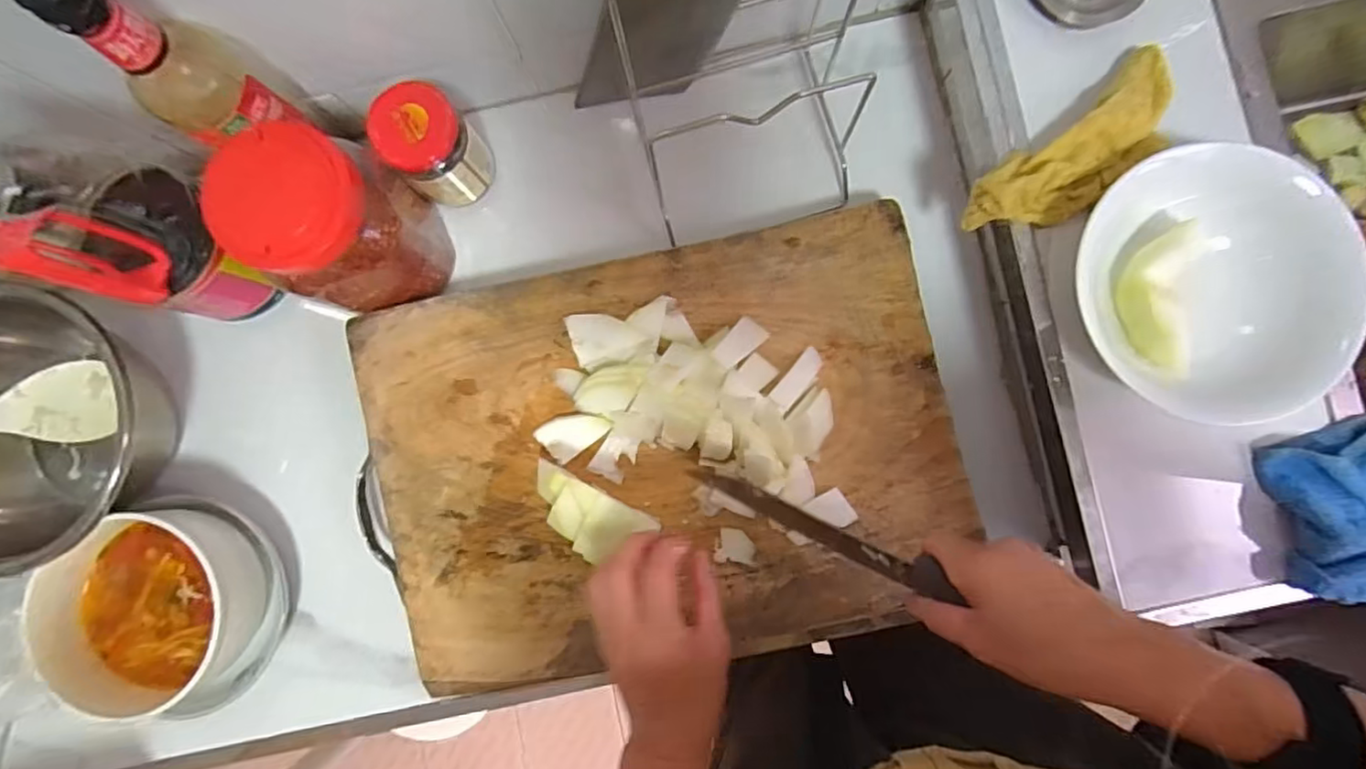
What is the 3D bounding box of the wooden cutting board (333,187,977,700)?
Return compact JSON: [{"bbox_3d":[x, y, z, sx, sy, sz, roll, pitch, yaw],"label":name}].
[{"bbox_3d":[-0.015,0.053,0.469,0.438,0.037,0.310,-12,86,1],"label":"wooden cutting board"}]

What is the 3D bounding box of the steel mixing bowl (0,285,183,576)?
[{"bbox_3d":[-0.517,0.036,0.488,0.221,0.100,0.190,-20,86,0],"label":"steel mixing bowl"}]

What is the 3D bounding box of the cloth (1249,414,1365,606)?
[{"bbox_3d":[0.435,0.085,0.393,0.090,0.041,0.115,-9,86,1],"label":"cloth"}]

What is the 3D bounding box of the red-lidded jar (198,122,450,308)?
[{"bbox_3d":[-0.249,-0.111,0.456,0.091,0.152,0.094,0,87,2],"label":"red-lidded jar"}]

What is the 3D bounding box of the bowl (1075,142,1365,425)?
[{"bbox_3d":[0.327,-0.058,0.390,0.154,0.060,0.168,0,87,2],"label":"bowl"}]

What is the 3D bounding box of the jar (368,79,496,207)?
[{"bbox_3d":[-0.196,-0.189,0.492,0.061,0.099,0.060,0,87,2],"label":"jar"}]

